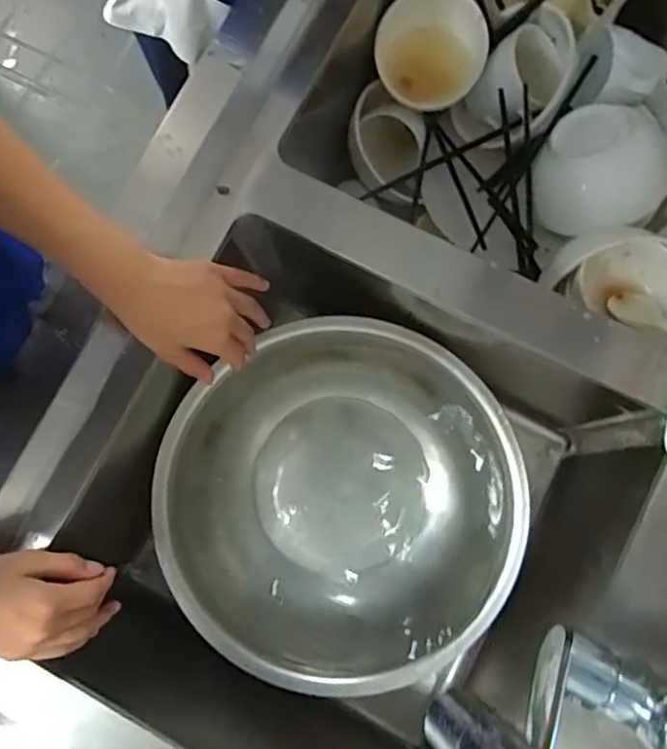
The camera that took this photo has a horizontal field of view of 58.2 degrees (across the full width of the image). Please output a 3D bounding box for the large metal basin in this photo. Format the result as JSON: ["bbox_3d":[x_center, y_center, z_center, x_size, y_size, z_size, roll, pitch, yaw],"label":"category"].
[{"bbox_3d":[0.007,0.135,0.631,0.356,0.127,0.340,0,80,1],"label":"large metal basin"}]

